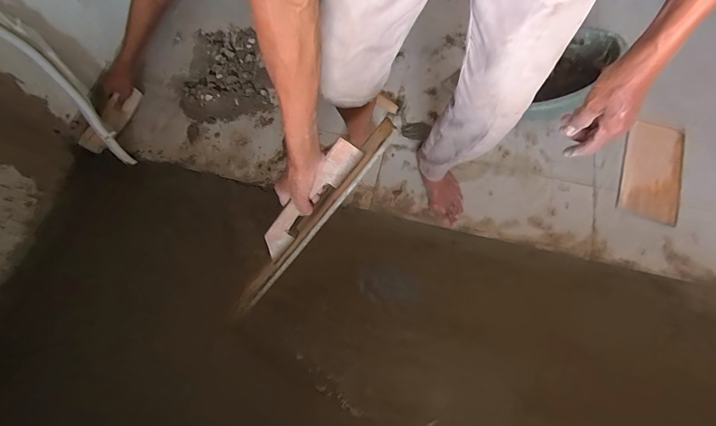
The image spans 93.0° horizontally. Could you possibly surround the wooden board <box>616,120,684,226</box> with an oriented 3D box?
[{"bbox_3d":[0.841,-0.124,0.977,0.144,0.011,0.298,17,76,16],"label":"wooden board"}]

